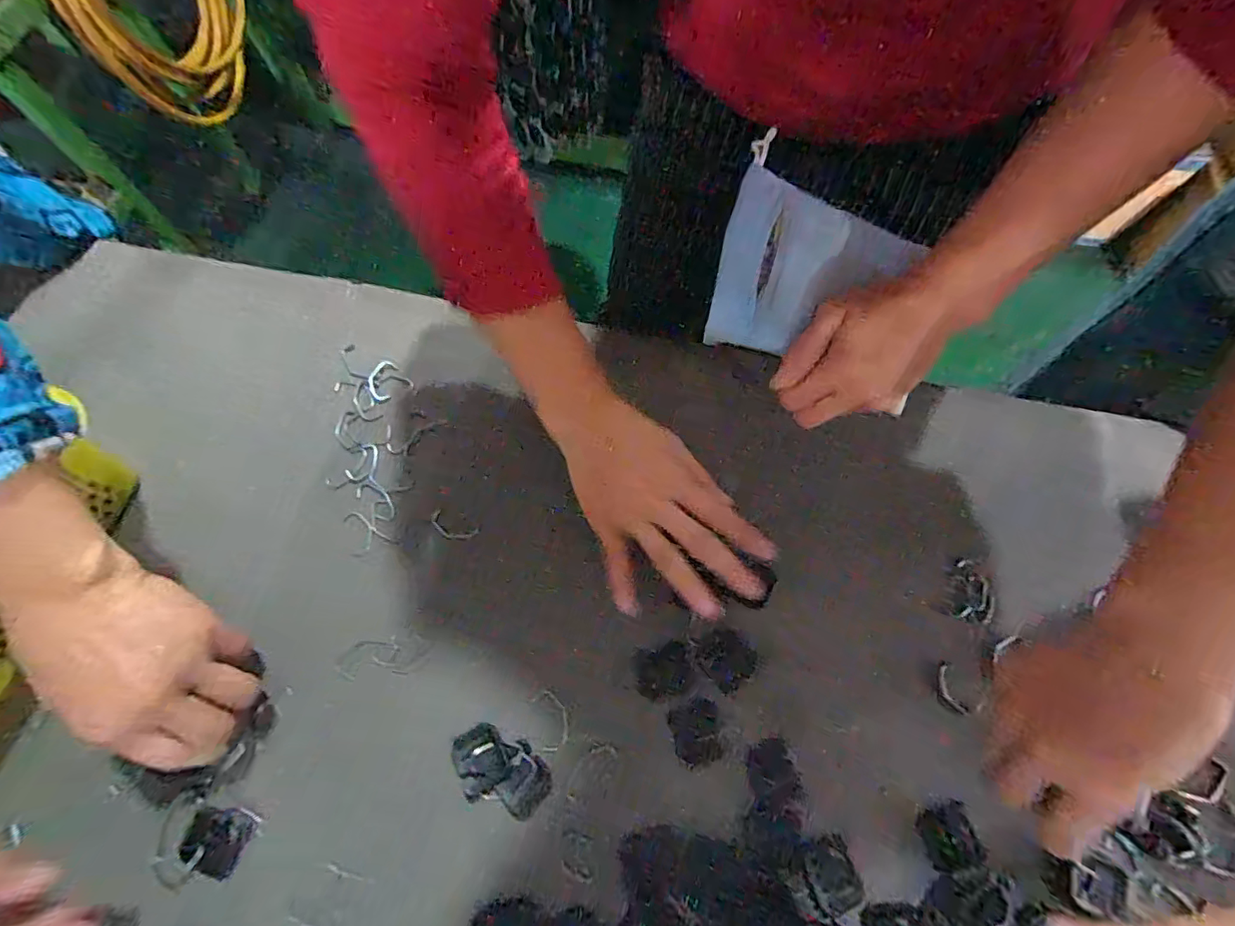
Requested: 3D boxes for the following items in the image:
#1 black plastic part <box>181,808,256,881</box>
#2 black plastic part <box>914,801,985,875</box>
[{"bbox_3d":[-0.241,0.225,0.325,0.036,0.006,0.032,14,70,4],"label":"black plastic part"},{"bbox_3d":[0.206,0.233,0.338,0.035,0.005,0.033,-14,70,-7],"label":"black plastic part"}]

